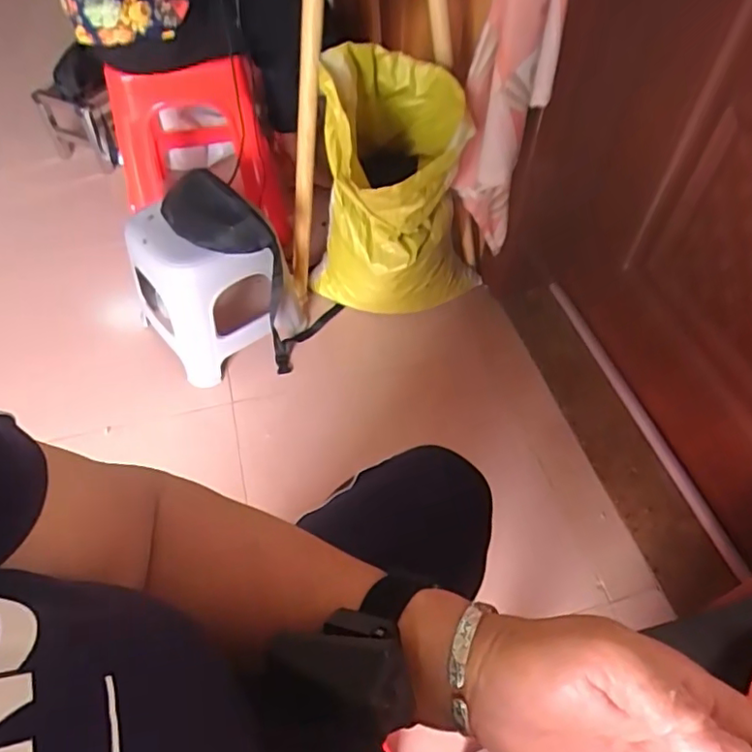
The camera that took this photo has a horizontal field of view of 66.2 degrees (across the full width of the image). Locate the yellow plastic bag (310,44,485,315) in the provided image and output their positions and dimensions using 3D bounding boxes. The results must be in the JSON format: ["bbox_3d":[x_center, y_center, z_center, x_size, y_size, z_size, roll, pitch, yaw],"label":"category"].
[{"bbox_3d":[0.036,-0.386,1.263,0.330,0.585,0.345,36,60,23],"label":"yellow plastic bag"}]

